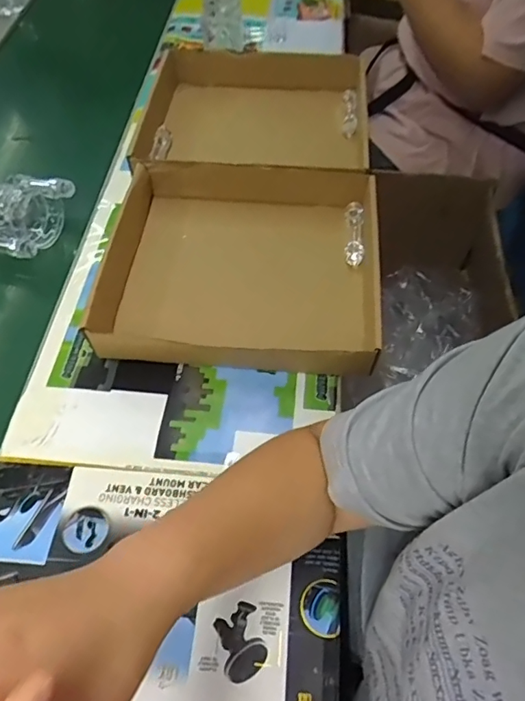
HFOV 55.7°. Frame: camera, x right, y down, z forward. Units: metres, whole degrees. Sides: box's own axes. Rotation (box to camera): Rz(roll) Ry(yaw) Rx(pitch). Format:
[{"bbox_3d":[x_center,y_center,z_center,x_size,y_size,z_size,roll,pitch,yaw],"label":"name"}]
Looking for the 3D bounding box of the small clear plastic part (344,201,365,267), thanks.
[{"bbox_3d":[0.114,-0.142,0.617,0.021,0.036,0.084,4,56,3],"label":"small clear plastic part"}]

